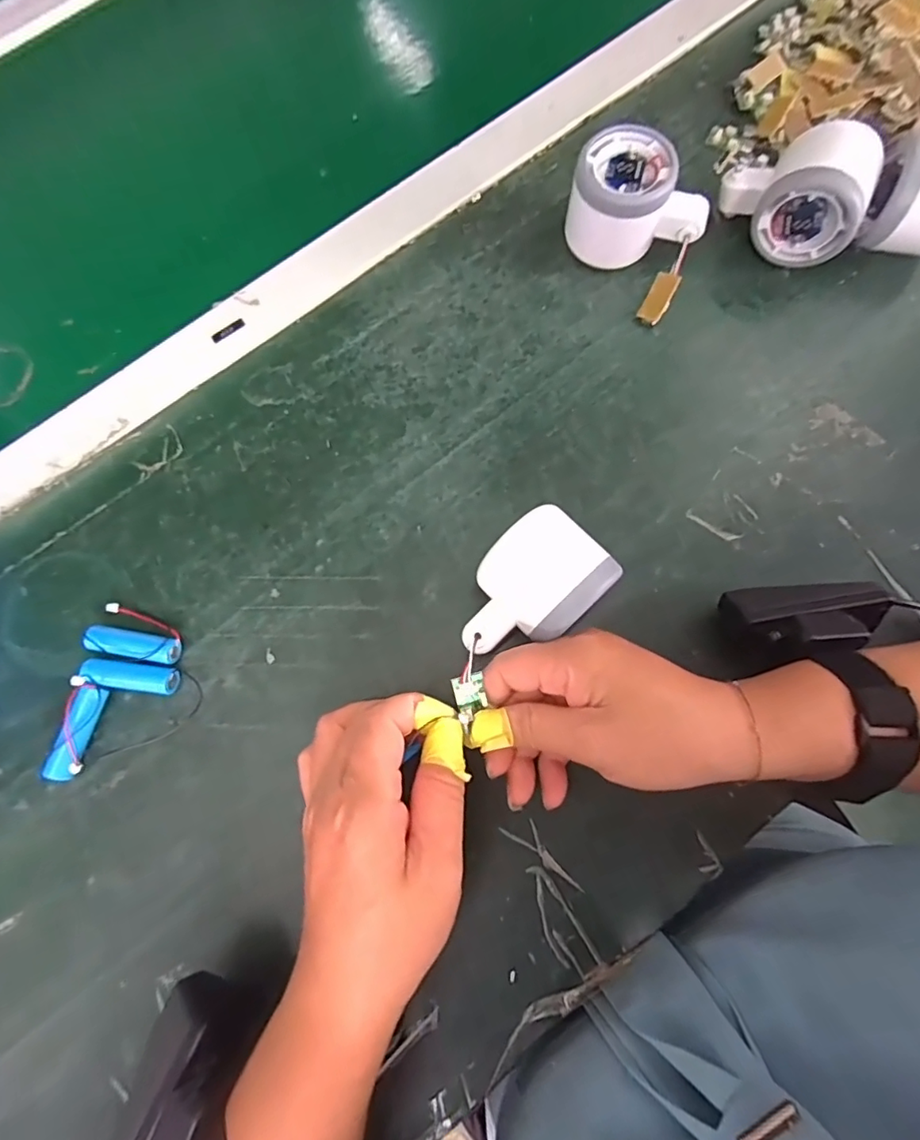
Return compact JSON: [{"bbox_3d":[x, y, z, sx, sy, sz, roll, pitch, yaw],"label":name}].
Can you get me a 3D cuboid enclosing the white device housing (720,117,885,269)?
[{"bbox_3d":[0.208,-0.235,0.328,0.082,0.059,0.048,25,79,6],"label":"white device housing"}]

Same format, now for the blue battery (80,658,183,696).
[{"bbox_3d":[-0.181,0.059,0.291,0.047,0.015,0.016,6,78,2],"label":"blue battery"}]

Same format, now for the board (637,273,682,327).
[{"bbox_3d":[0.129,-0.175,0.344,0.015,0.004,0.035,28,98,7],"label":"board"}]

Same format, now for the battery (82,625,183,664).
[{"bbox_3d":[-0.183,0.042,0.297,0.050,0.014,0.015,9,78,3],"label":"battery"}]

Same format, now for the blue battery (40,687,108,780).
[{"bbox_3d":[-0.205,0.087,0.285,0.014,0.016,0.049,15,78,4],"label":"blue battery"}]

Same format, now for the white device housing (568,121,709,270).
[{"bbox_3d":[0.112,-0.228,0.335,0.083,0.053,0.053,20,79,5],"label":"white device housing"}]

